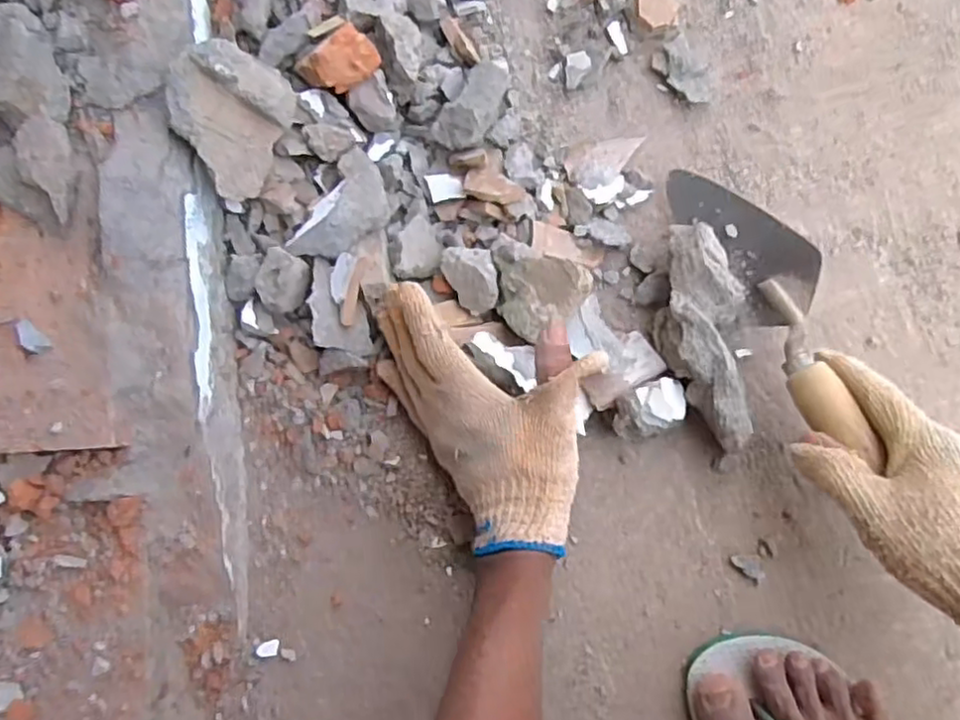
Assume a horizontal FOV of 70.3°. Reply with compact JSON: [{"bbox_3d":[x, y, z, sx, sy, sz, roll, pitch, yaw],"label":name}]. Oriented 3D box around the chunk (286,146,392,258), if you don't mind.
[{"bbox_3d":[-0.094,-0.108,0.485,0.047,0.035,0.086,26,86,7],"label":"chunk"}]

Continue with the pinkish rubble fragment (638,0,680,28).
[{"bbox_3d":[0.135,-0.267,0.518,0.032,0.009,0.025,1,106,-5],"label":"pinkish rubble fragment"}]

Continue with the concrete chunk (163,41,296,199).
[{"bbox_3d":[-0.170,-0.159,0.450,0.032,0.076,0.089,14,81,50],"label":"concrete chunk"}]

